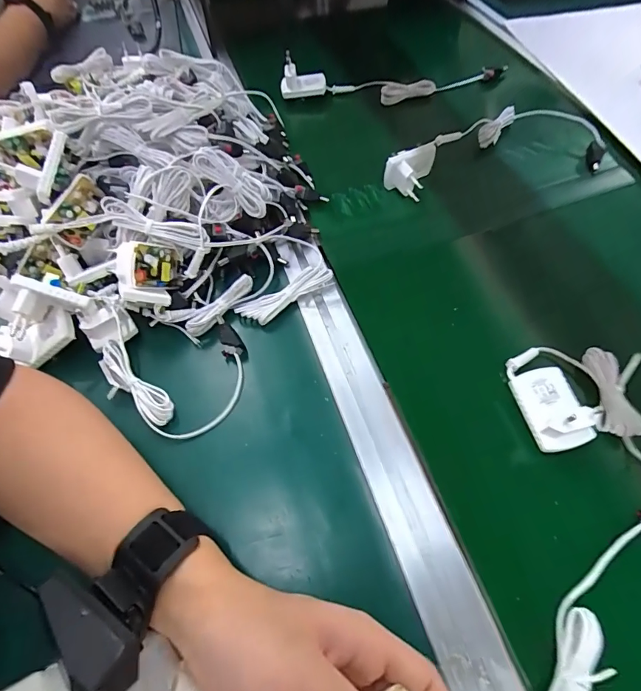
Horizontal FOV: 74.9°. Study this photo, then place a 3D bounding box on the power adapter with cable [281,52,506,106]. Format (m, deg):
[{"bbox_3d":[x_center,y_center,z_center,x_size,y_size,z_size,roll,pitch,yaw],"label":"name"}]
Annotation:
[{"bbox_3d":[0.102,-0.363,0.566,0.309,0.056,0.055,-5,58,1],"label":"power adapter with cable"}]

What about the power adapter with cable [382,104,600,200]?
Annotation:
[{"bbox_3d":[0.195,-0.231,0.483,0.250,0.045,0.099,-11,58,-3],"label":"power adapter with cable"}]

